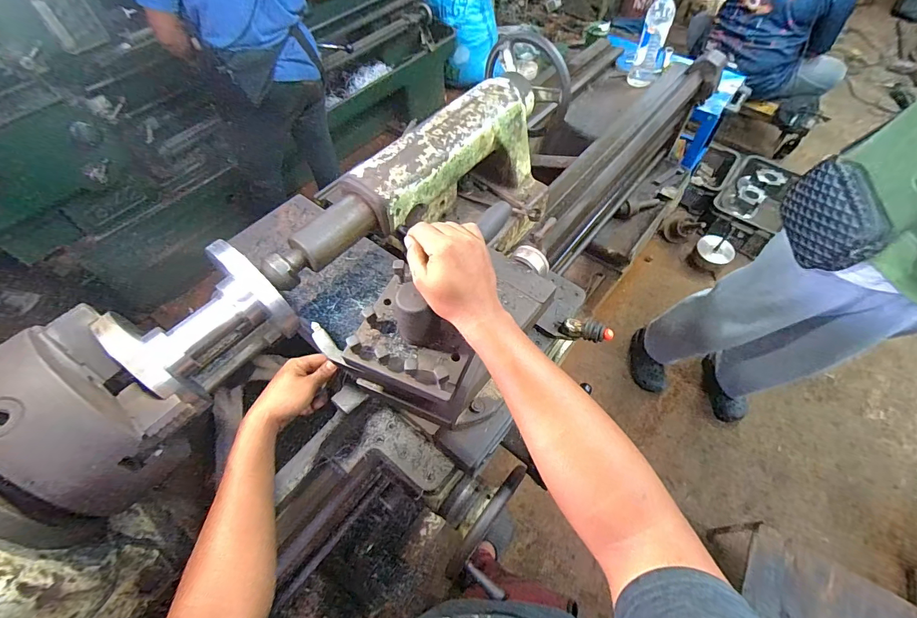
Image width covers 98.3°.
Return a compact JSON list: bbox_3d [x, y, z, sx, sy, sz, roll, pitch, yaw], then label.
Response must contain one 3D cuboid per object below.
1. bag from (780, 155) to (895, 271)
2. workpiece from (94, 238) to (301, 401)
[{"bbox_3d":[0.804,-0.205,0.860,0.093,0.138,0.220,6,58,5],"label":"bag"},{"bbox_3d":[-0.338,0.030,0.542,0.132,0.127,0.194,38,66,22],"label":"workpiece"}]

